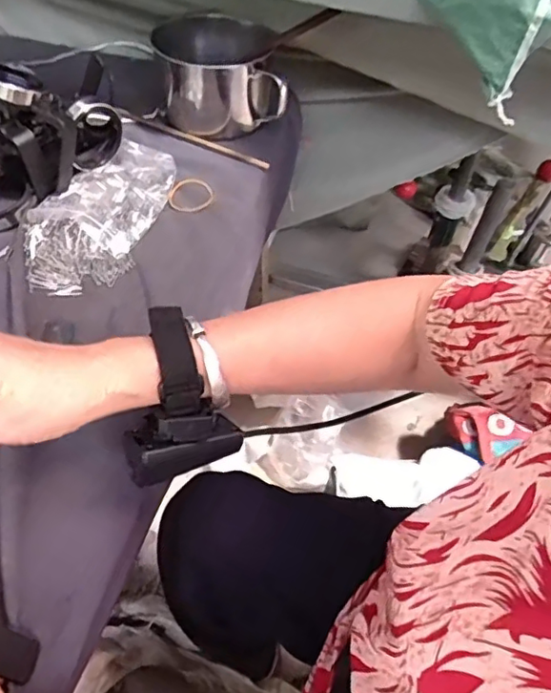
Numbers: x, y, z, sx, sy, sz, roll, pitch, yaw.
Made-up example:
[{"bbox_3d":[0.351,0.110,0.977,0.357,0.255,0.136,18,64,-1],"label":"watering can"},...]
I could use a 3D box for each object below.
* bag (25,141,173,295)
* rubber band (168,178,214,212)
[{"bbox_3d":[-0.178,-0.135,0.576,0.111,0.026,0.201,12,50,5],"label":"bag"},{"bbox_3d":[-0.089,-0.159,0.622,0.047,0.006,0.059,-17,52,-6],"label":"rubber band"}]

